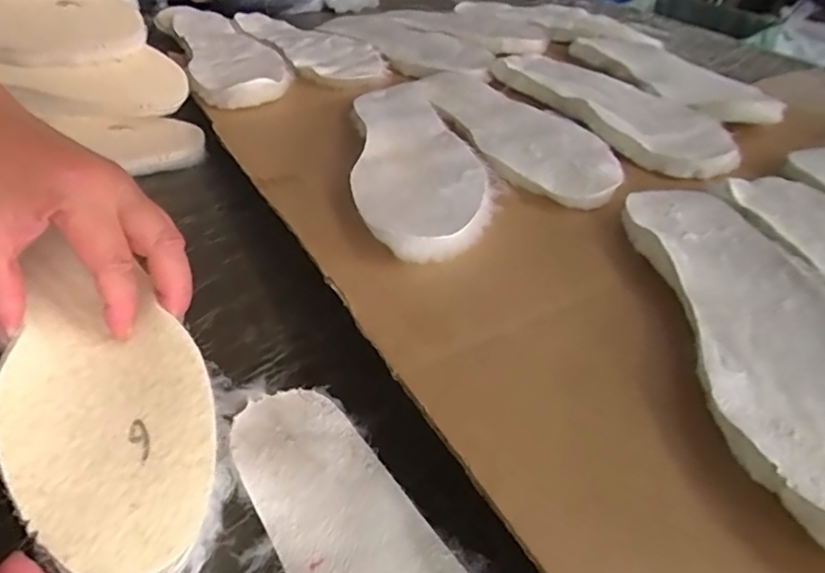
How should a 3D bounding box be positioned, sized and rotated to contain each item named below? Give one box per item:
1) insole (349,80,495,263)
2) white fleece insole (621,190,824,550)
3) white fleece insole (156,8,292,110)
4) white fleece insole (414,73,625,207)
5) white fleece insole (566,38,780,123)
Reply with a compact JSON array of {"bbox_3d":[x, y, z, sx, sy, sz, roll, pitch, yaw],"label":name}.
[{"bbox_3d":[0.002,-0.110,0.455,0.096,0.012,0.269,1,41,-7],"label":"insole"},{"bbox_3d":[0.175,0.019,0.287,0.094,0.028,0.259,0,41,-8],"label":"white fleece insole"},{"bbox_3d":[-0.217,-0.274,0.649,0.098,0.017,0.309,-17,45,-25],"label":"white fleece insole"},{"bbox_3d":[0.090,-0.146,0.501,0.101,0.014,0.259,-9,43,-18],"label":"white fleece insole"},{"bbox_3d":[0.260,-0.221,0.607,0.083,0.021,0.284,-14,37,-6],"label":"white fleece insole"}]

